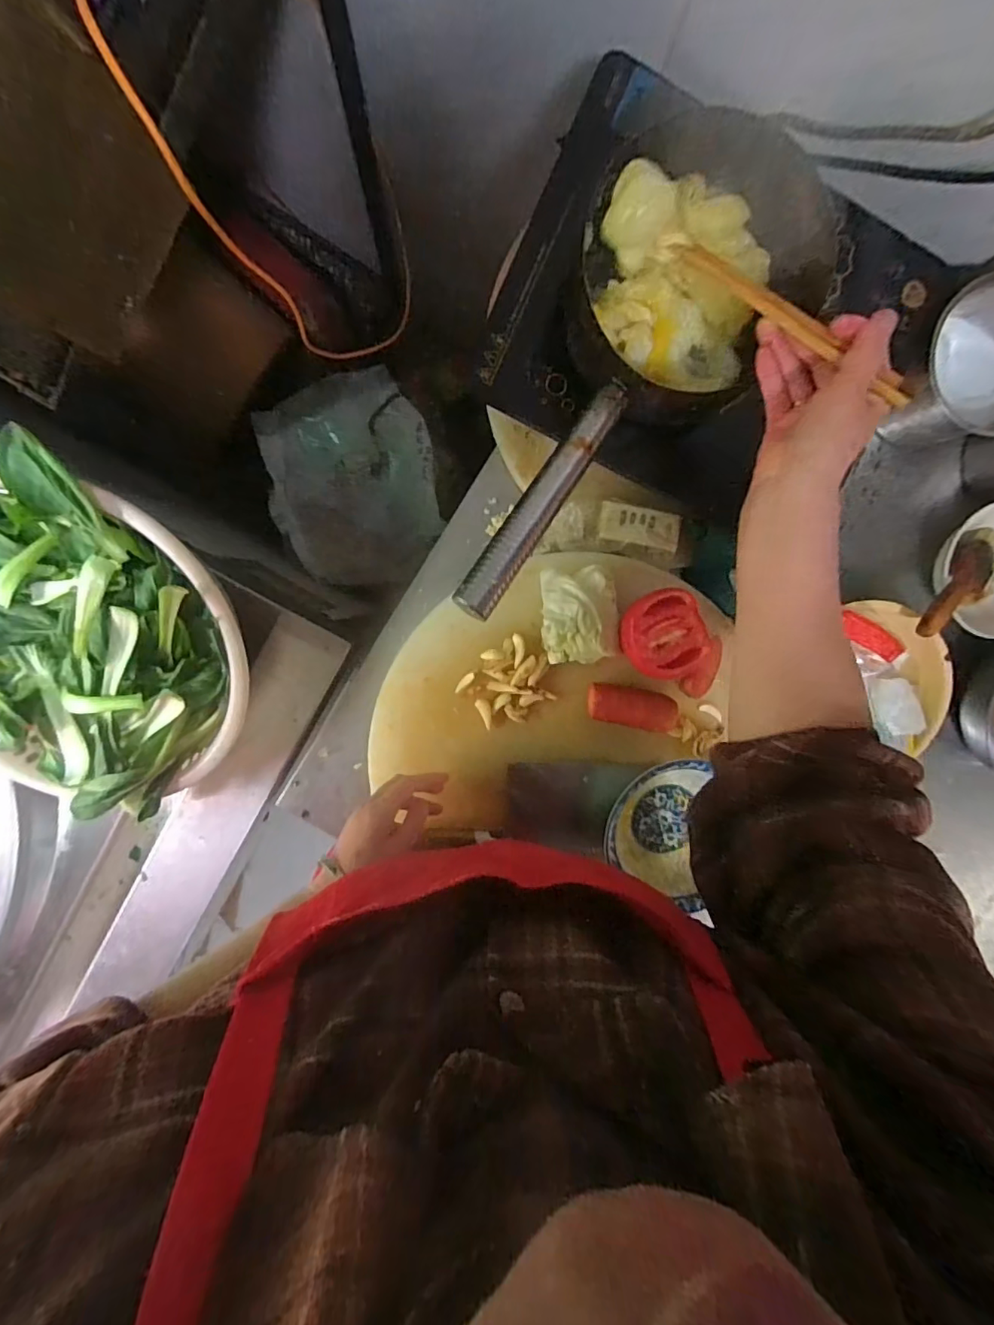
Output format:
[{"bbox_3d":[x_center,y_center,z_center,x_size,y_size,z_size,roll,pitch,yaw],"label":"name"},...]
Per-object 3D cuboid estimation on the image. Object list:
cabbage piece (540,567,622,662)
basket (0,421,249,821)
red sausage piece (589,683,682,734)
[{"bbox_3d":[0.078,-0.044,0.478,0.070,0.033,0.086,-1,98,-4],"label":"cabbage piece"},{"bbox_3d":[-0.383,-0.007,0.465,0.300,0.105,0.301,-1,98,-4],"label":"basket"},{"bbox_3d":[0.132,0.042,0.500,0.087,0.040,0.039,9,97,-5],"label":"red sausage piece"}]

